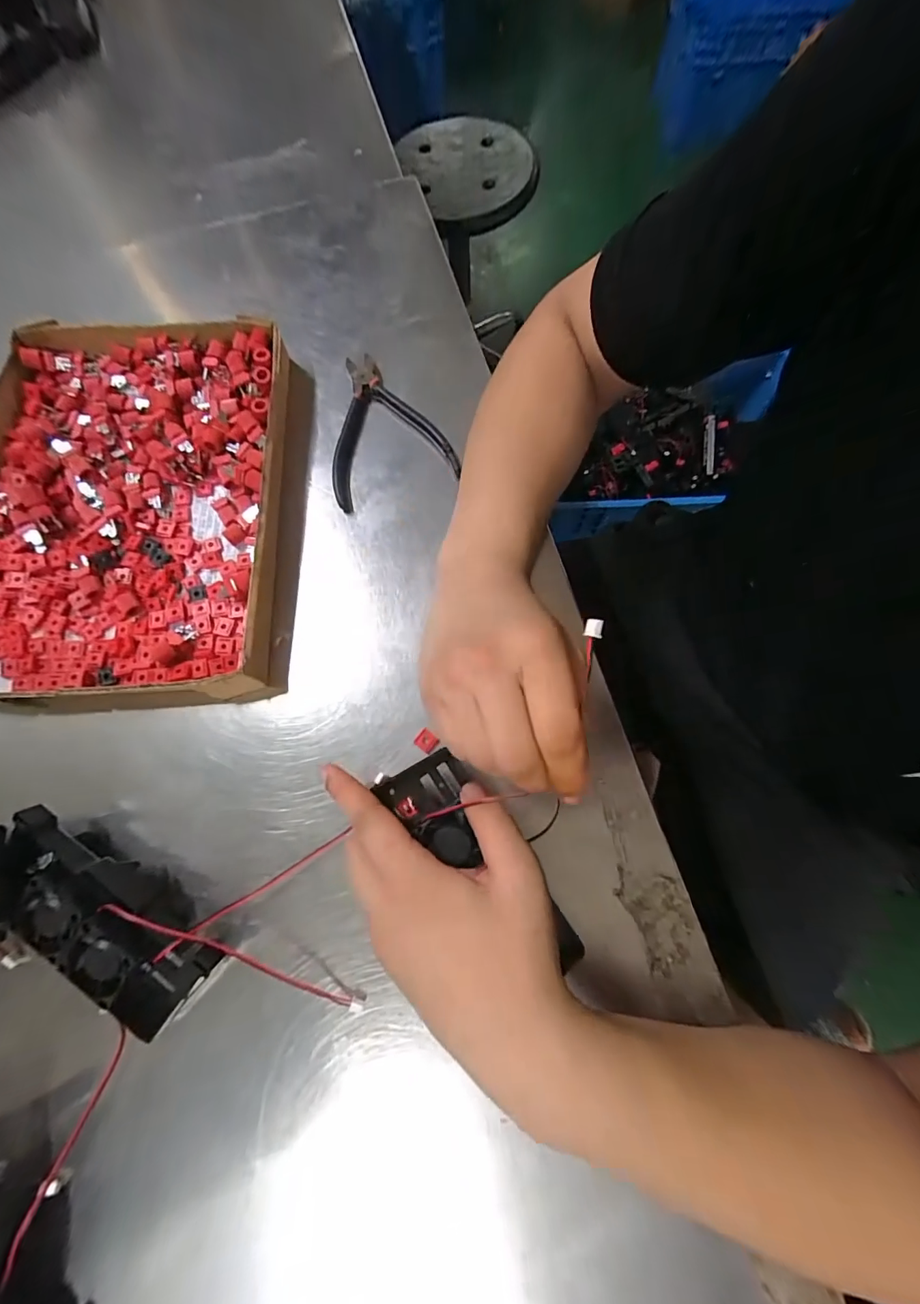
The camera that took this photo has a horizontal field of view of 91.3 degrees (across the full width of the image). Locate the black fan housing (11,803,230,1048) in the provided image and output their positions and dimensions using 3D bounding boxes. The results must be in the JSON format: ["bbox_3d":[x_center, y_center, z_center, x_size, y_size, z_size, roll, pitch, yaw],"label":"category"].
[{"bbox_3d":[-0.220,0.164,0.277,0.151,0.033,0.061,34,76,8],"label":"black fan housing"}]

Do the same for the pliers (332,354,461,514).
[{"bbox_3d":[-0.072,-0.194,0.382,0.103,0.017,0.137,-20,75,-7],"label":"pliers"}]

